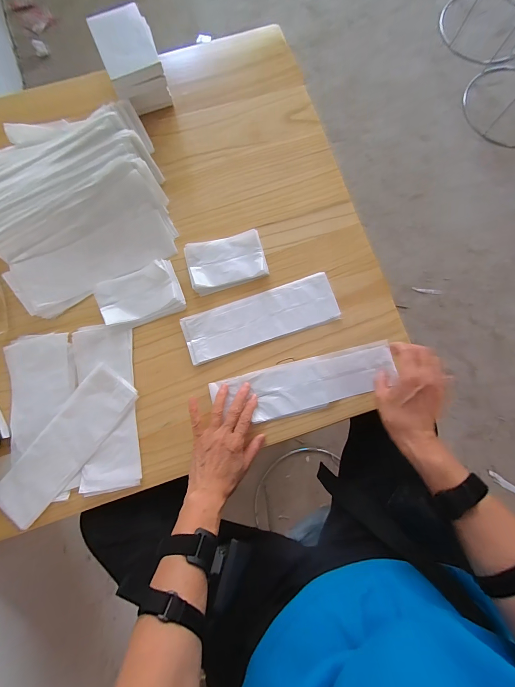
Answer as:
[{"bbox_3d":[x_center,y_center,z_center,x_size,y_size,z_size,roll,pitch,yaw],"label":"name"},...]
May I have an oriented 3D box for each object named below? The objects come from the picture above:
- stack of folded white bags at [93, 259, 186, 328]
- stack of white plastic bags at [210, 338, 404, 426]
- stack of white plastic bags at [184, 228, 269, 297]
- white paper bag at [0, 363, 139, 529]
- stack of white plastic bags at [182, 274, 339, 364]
[{"bbox_3d":[-0.195,-0.079,0.493,0.131,0.019,0.085,-21,82,-2],"label":"stack of folded white bags"},{"bbox_3d":[0.077,0.066,0.478,0.286,0.014,0.082,-13,81,-3],"label":"stack of white plastic bags"},{"bbox_3d":[-0.053,-0.139,0.506,0.129,0.022,0.080,-14,82,-1],"label":"stack of white plastic bags"},{"bbox_3d":[-0.300,0.154,0.465,0.085,0.014,0.253,36,84,5],"label":"white paper bag"},{"bbox_3d":[0.005,-0.044,0.498,0.254,0.007,0.083,-18,82,-2],"label":"stack of white plastic bags"}]

